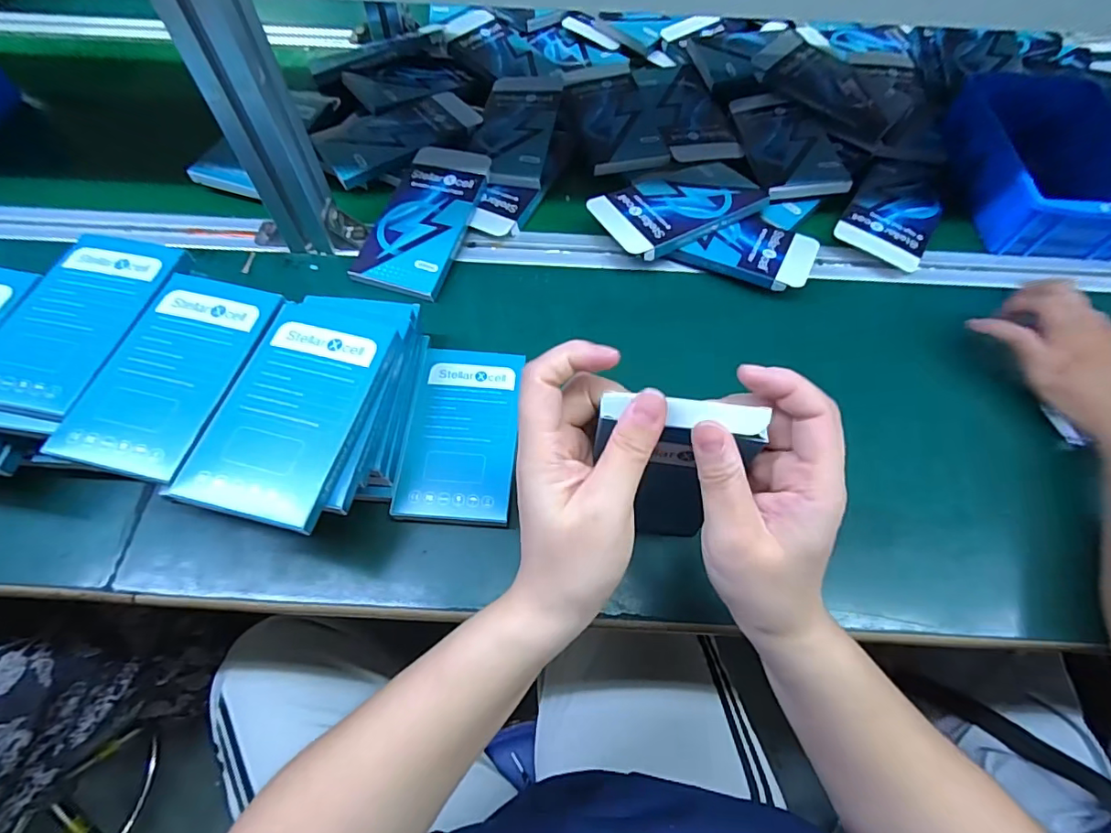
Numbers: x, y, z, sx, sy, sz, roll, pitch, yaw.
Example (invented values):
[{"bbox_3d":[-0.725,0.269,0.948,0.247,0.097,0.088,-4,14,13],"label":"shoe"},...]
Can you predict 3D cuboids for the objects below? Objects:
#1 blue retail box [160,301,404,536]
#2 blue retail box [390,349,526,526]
[{"bbox_3d":[-0.152,-0.007,0.310,0.077,0.013,0.140,13,64,5],"label":"blue retail box"},{"bbox_3d":[-0.067,0.010,0.378,0.076,0.014,0.133,3,61,2],"label":"blue retail box"}]

